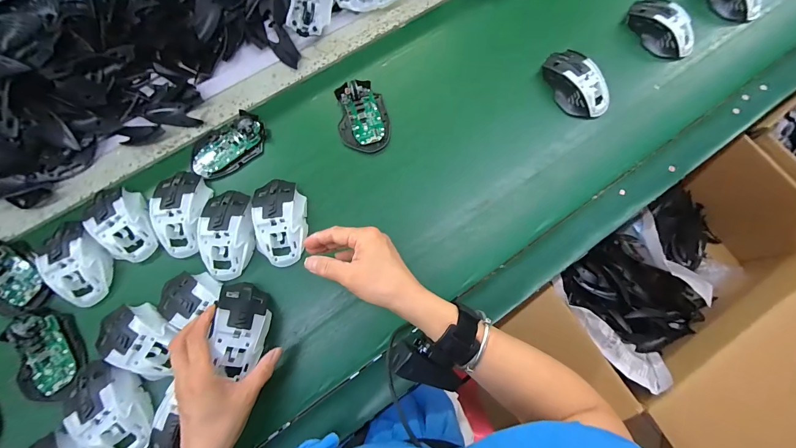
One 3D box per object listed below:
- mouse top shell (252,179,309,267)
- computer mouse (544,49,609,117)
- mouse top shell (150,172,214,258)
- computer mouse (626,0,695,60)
[{"bbox_3d":[-0.154,-0.004,0.452,0.067,0.038,0.116,-12,74,-5],"label":"mouse top shell"},{"bbox_3d":[0.270,-0.212,0.519,0.064,0.045,0.116,-26,76,-9],"label":"computer mouse"},{"bbox_3d":[-0.288,-0.016,0.453,0.070,0.034,0.120,-12,74,-5],"label":"mouse top shell"},{"bbox_3d":[0.423,-0.314,0.550,0.058,0.050,0.116,-33,77,-10],"label":"computer mouse"}]

